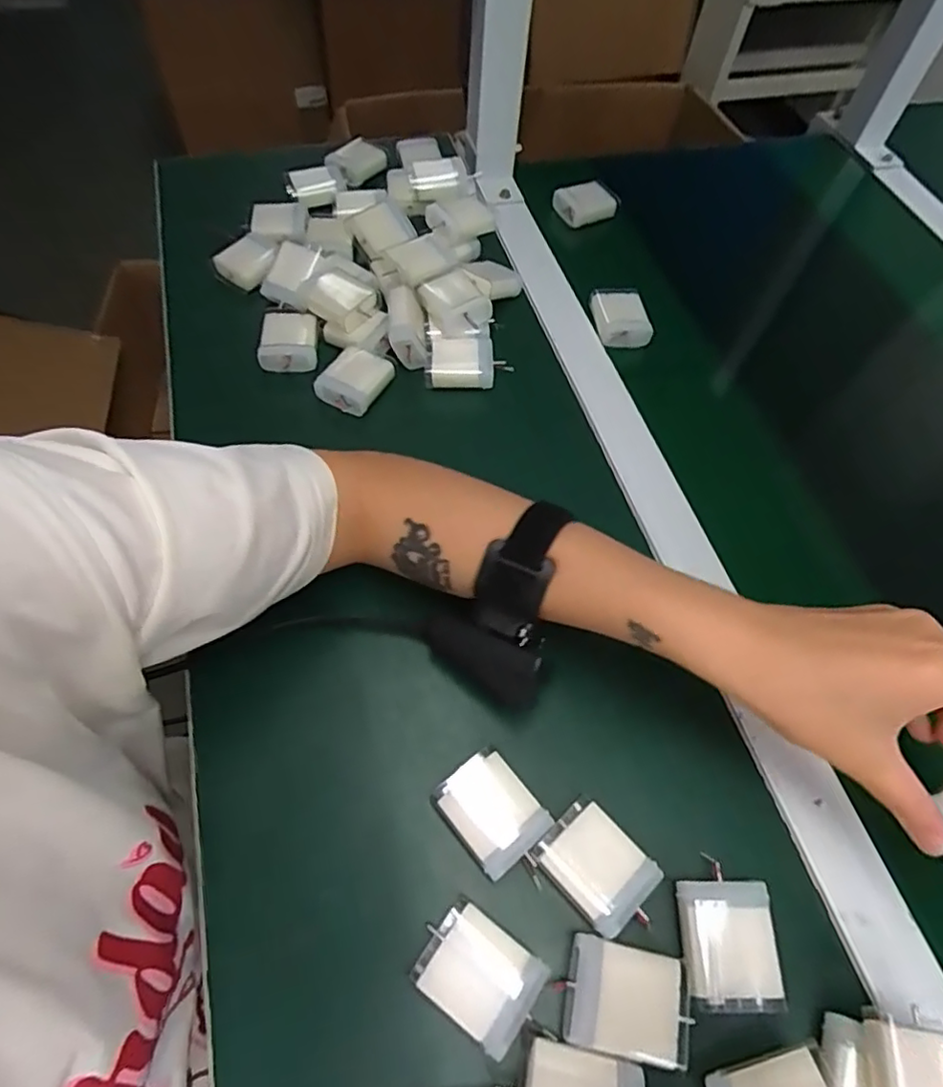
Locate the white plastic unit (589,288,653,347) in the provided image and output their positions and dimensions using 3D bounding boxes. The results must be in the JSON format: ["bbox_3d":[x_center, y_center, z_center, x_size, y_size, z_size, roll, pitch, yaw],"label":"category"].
[{"bbox_3d":[0.125,-0.190,0.517,0.043,0.025,0.047,-6,61,-7],"label":"white plastic unit"}]

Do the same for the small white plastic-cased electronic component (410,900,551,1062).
[{"bbox_3d":[0.003,0.195,0.277,0.051,0.013,0.039,33,63,15],"label":"small white plastic-cased electronic component"}]

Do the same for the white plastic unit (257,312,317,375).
[{"bbox_3d":[-0.142,-0.158,0.475,0.042,0.018,0.053,-3,60,-5],"label":"white plastic unit"}]

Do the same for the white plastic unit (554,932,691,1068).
[{"bbox_3d":[0.070,0.205,0.275,0.054,0.008,0.041,13,60,4],"label":"white plastic unit"}]

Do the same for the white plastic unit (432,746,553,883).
[{"bbox_3d":[0.010,0.138,0.314,0.041,0.019,0.052,-36,68,-21],"label":"white plastic unit"}]

